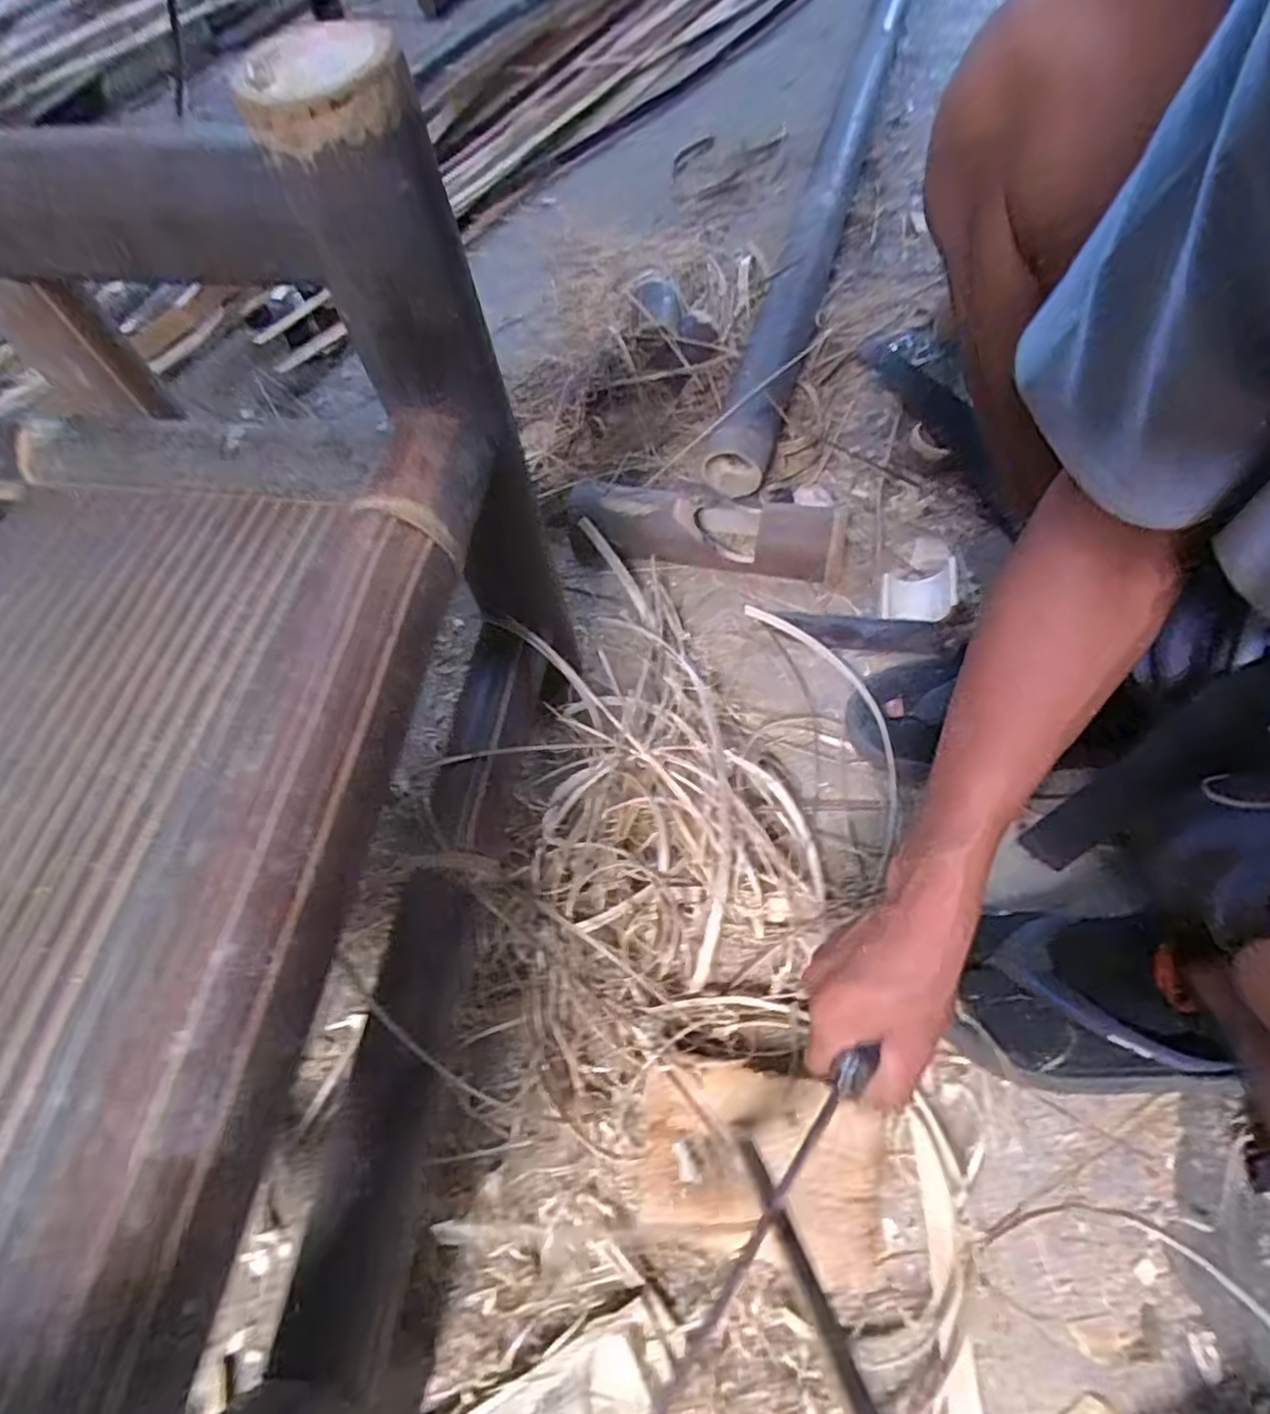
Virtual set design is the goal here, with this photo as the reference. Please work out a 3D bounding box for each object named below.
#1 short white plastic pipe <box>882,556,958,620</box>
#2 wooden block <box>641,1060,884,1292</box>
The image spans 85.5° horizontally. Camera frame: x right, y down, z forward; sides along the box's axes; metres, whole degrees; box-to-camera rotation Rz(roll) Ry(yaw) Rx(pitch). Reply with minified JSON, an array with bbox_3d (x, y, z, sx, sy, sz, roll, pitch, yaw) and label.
[{"bbox_3d":[0.298,-0.120,0.720,0.073,0.033,0.064,-4,59,17],"label":"short white plastic pipe"},{"bbox_3d":[0.087,0.322,0.489,0.164,0.035,0.112,12,63,11],"label":"wooden block"}]

